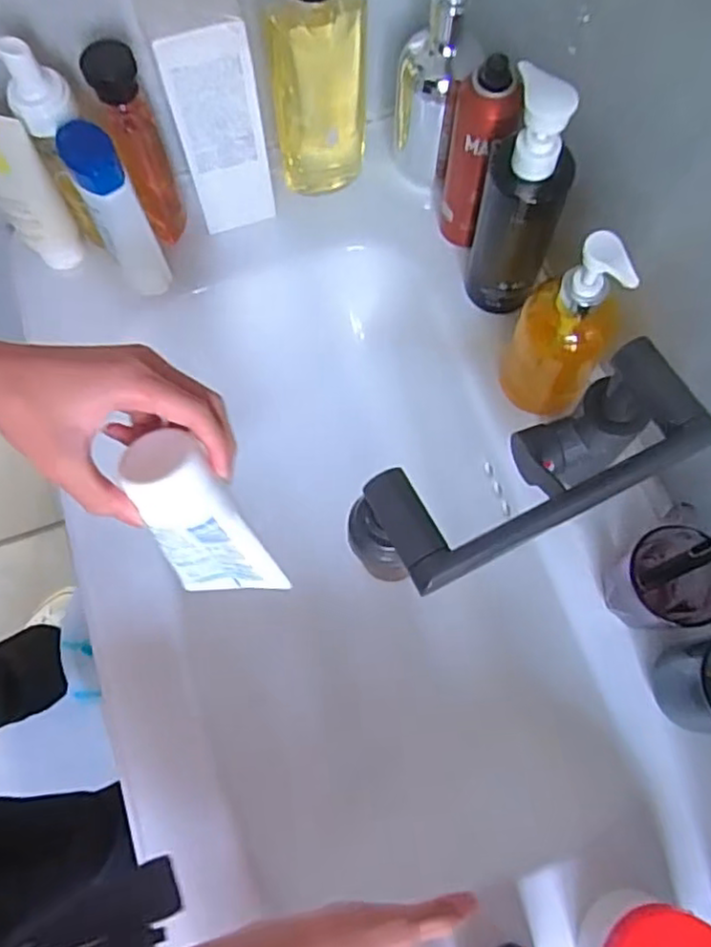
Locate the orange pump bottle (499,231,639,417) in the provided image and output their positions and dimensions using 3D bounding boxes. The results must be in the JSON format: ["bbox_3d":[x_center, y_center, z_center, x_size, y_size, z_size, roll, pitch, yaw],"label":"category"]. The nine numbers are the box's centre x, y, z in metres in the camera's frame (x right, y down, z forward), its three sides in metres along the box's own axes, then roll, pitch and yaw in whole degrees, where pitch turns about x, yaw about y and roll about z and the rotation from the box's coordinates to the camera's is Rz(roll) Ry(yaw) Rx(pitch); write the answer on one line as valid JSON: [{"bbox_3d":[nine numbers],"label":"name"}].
[{"bbox_3d":[0.157,-0.106,0.494,0.068,0.183,0.058,21,73,6],"label":"orange pump bottle"}]

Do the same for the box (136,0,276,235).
[{"bbox_3d":[-0.119,-0.303,0.554,0.072,0.195,0.077,-14,73,-5],"label":"box"}]

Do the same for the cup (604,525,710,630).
[{"bbox_3d":[0.225,0.079,0.491,0.068,0.065,0.070,0,72,-1],"label":"cup"}]

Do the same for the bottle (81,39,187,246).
[{"bbox_3d":[-0.182,-0.274,0.568,0.034,0.190,0.044,-9,72,-4],"label":"bottle"}]

